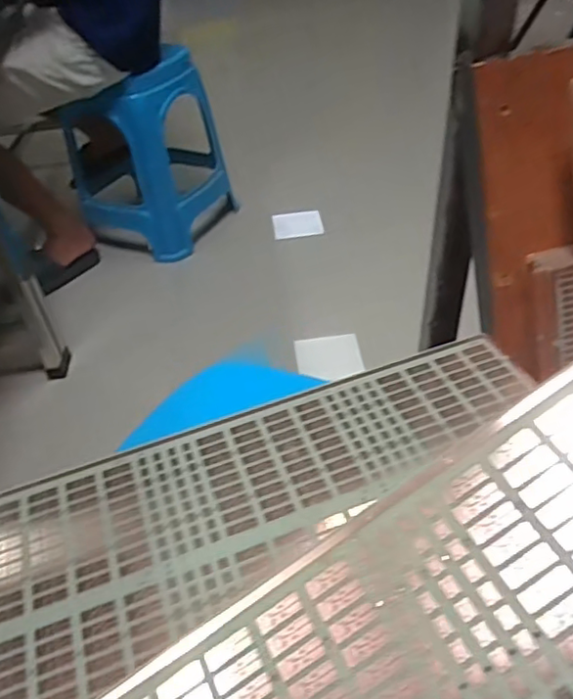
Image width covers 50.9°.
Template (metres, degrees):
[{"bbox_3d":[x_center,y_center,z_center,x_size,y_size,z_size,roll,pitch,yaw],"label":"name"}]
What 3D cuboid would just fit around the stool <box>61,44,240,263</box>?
[{"bbox_3d":[-0.366,-0.518,1.566,0.319,0.417,0.322,18,48,25],"label":"stool"}]

